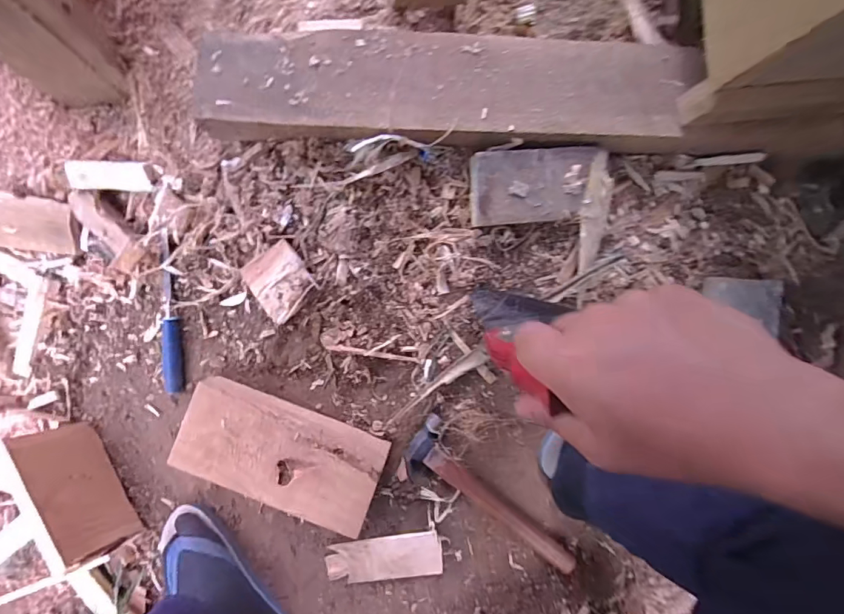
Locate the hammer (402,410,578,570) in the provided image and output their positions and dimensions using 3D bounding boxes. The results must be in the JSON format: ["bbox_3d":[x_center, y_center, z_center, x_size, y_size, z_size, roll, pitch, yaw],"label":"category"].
[{"bbox_3d":[0.095,0.270,0.616,0.274,0.023,0.078,40,88,-4],"label":"hammer"}]

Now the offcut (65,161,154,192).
[{"bbox_3d":[-0.448,-0.186,0.641,0.140,0.010,0.039,5,111,12],"label":"offcut"}]

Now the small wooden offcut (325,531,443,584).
[{"bbox_3d":[-0.051,0.343,0.611,0.154,0.013,0.058,-6,91,-4],"label":"small wooden offcut"}]

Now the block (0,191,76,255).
[{"bbox_3d":[-0.612,-0.129,0.691,0.164,0.014,0.084,9,107,6],"label":"block"}]

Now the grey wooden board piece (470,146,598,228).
[{"bbox_3d":[0.144,-0.157,0.584,0.153,0.028,0.090,-6,104,-4],"label":"grey wooden board piece"}]

